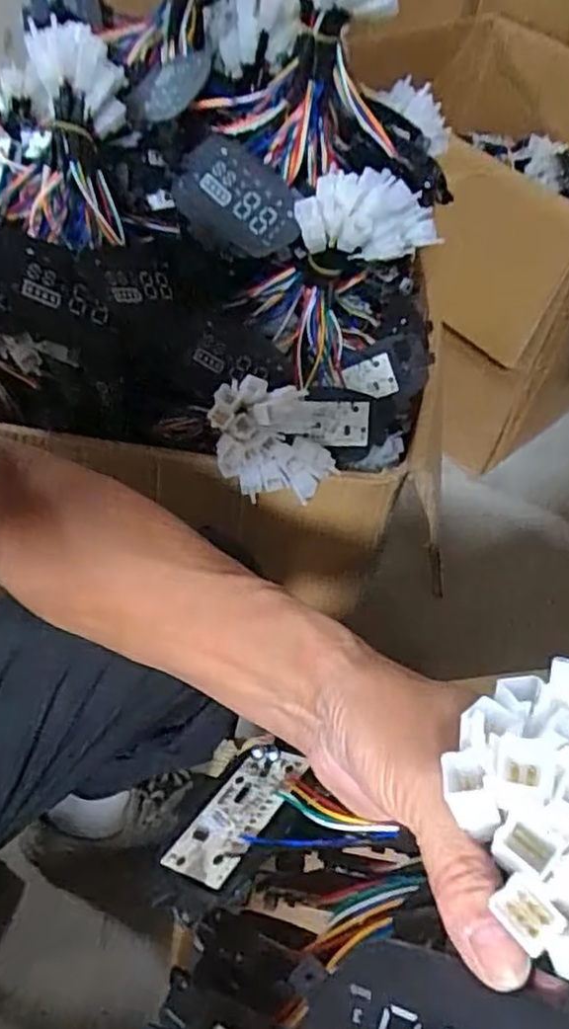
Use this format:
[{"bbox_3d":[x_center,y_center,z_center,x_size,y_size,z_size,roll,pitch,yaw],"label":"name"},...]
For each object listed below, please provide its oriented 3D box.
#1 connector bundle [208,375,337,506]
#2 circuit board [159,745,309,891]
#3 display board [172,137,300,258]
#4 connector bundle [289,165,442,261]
[{"bbox_3d":[-0.010,-0.059,0.544,0.095,0.073,0.065,-8,54,-11],"label":"connector bundle"},{"bbox_3d":[-0.024,0.149,0.345,0.043,0.005,0.079,4,30,42],"label":"circuit board"},{"bbox_3d":[-0.037,-0.255,0.562,0.109,0.071,0.023,37,22,4],"label":"display board"},{"bbox_3d":[0.066,-0.241,0.549,0.112,0.056,0.063,-24,59,-22],"label":"connector bundle"}]

